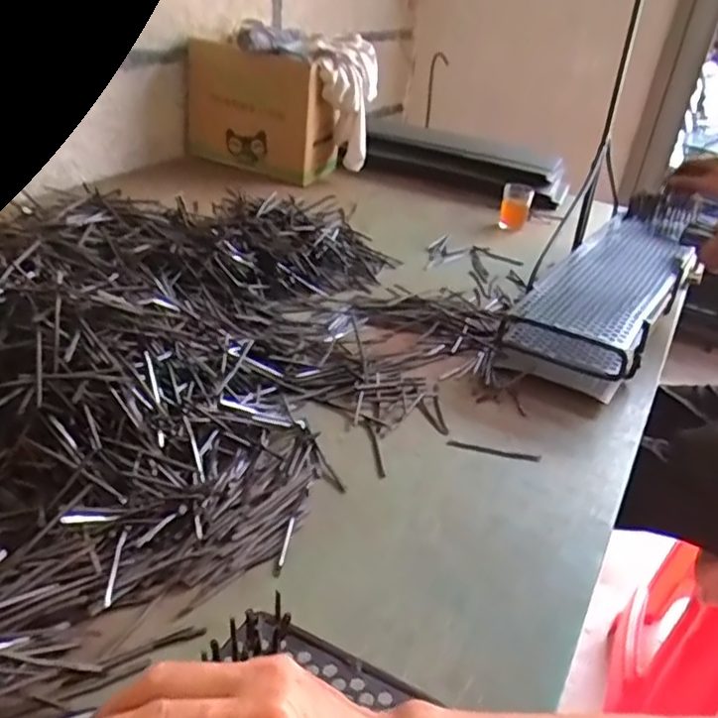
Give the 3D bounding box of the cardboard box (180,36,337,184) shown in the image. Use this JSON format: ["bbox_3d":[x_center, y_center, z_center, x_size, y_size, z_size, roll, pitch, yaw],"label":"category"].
[{"bbox_3d":[-0.206,-0.521,1.409,0.297,0.233,0.135,17,33,17],"label":"cardboard box"}]

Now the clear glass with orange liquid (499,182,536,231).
[{"bbox_3d":[0.299,-0.291,1.284,0.056,0.081,0.060,14,32,13],"label":"clear glass with orange liquid"}]

